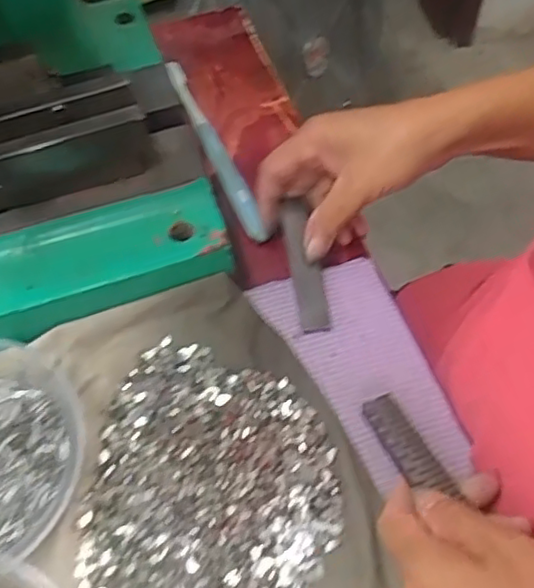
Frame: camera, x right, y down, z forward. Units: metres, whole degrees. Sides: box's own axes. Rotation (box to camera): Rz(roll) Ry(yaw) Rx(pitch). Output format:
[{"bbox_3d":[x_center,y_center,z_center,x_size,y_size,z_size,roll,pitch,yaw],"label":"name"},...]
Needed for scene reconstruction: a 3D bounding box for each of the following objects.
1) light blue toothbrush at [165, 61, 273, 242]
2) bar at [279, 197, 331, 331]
[{"bbox_3d":[-0.040,-0.112,0.472,0.016,0.009,0.187,-19,61,-14],"label":"light blue toothbrush"},{"bbox_3d":[0.024,-0.018,0.404,0.019,0.006,0.087,-8,70,-7],"label":"bar"}]

